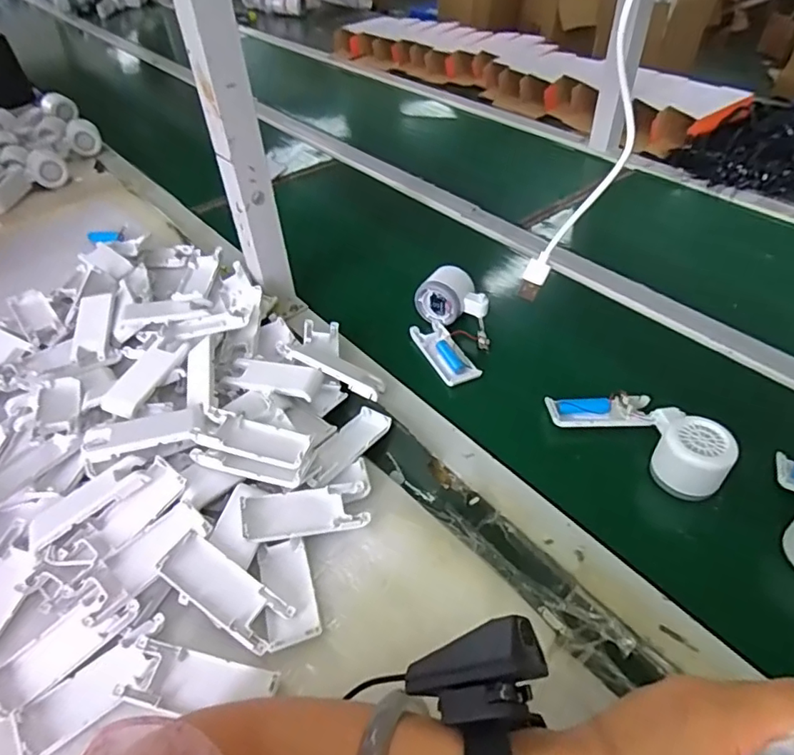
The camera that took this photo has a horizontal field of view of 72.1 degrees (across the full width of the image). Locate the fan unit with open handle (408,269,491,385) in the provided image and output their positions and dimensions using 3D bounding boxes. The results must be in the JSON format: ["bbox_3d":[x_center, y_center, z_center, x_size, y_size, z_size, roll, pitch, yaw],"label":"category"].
[{"bbox_3d":[0.062,-0.058,0.631,0.087,0.057,0.139,0,44,5],"label":"fan unit with open handle"}]

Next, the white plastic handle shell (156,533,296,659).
[{"bbox_3d":[-0.130,0.161,0.410,0.101,0.016,0.039,32,54,13],"label":"white plastic handle shell"}]

